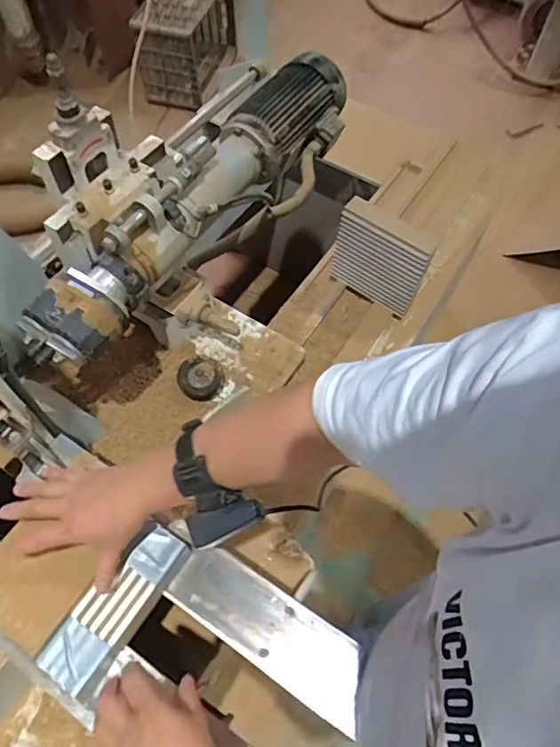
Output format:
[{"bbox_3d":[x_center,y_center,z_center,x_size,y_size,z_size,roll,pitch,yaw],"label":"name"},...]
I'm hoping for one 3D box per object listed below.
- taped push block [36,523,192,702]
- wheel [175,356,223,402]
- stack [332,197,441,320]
[{"bbox_3d":[-0.173,0.248,0.577,0.060,0.045,0.176,34,68,16],"label":"taped push block"},{"bbox_3d":[-0.138,0.010,0.932,0.068,0.049,0.074,1,60,-2],"label":"wheel"},{"bbox_3d":[0.195,-0.225,1.029,0.184,0.198,0.050,28,63,13],"label":"stack"}]

